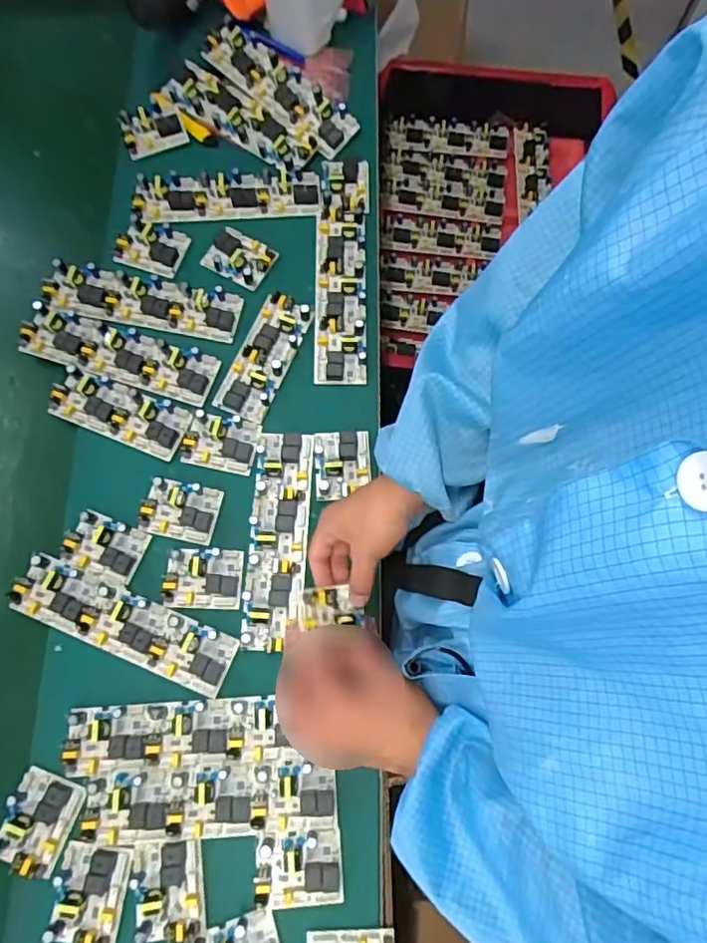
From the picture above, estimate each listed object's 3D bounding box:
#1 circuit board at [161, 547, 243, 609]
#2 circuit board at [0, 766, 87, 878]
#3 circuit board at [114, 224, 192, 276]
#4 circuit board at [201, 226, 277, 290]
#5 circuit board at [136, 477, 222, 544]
[{"bbox_3d":[-0.161,0.111,0.621,0.079,0.020,0.062,1,73,2],"label":"circuit board"},{"bbox_3d":[-0.302,0.334,0.555,0.064,0.016,0.083,18,74,7],"label":"circuit board"},{"bbox_3d":[-0.256,-0.285,0.747,0.079,0.016,0.064,16,74,6],"label":"circuit board"},{"bbox_3d":[-0.145,-0.272,0.743,0.078,0.012,0.064,28,76,9],"label":"circuit board"},{"bbox_3d":[-0.192,0.041,0.647,0.077,0.020,0.061,11,74,5],"label":"circuit board"}]

